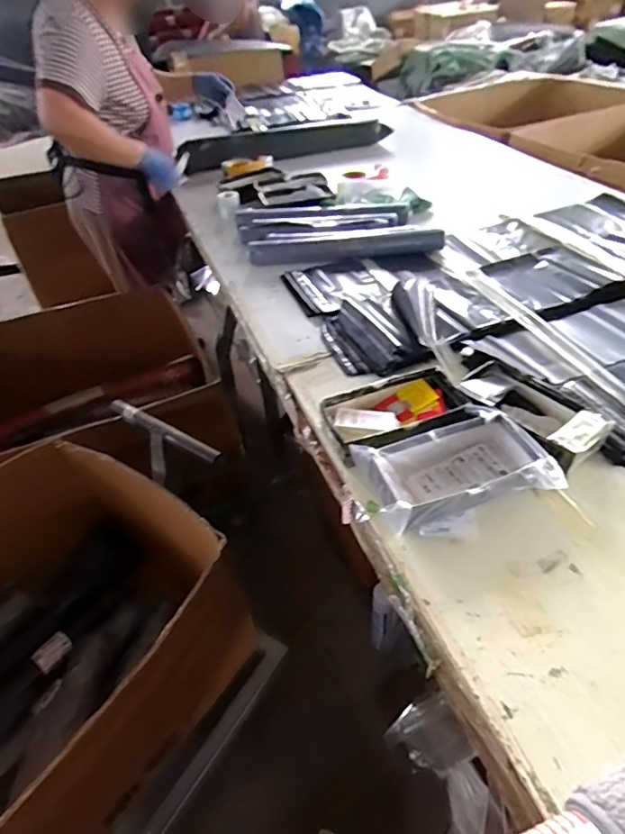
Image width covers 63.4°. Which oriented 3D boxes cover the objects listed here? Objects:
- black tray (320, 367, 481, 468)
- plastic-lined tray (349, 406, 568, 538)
[{"bbox_3d":[0.136,0.000,0.817,0.218,0.047,0.137,-16,44,-12],"label":"black tray"},{"bbox_3d":[0.203,0.084,0.734,0.253,0.069,0.160,-15,44,-11],"label":"plastic-lined tray"}]

